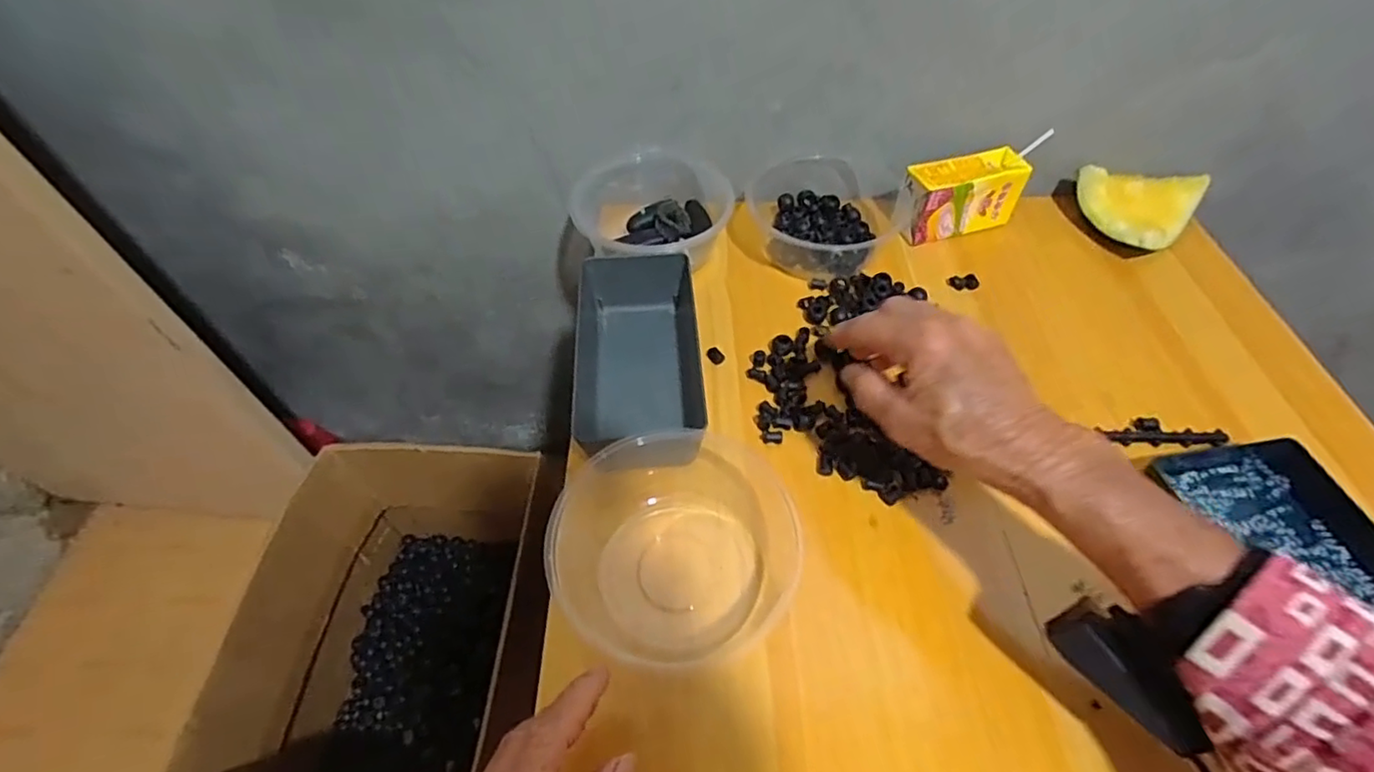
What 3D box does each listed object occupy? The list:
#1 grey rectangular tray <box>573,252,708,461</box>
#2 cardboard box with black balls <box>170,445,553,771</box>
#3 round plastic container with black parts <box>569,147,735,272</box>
[{"bbox_3d":[-0.039,-0.031,0.480,0.101,0.049,0.154,-4,53,-3],"label":"grey rectangular tray"},{"bbox_3d":[-0.349,0.296,0.732,0.222,0.279,0.375,6,53,5],"label":"cardboard box with black balls"},{"bbox_3d":[-0.038,-0.161,0.579,0.148,0.056,0.136,9,53,7],"label":"round plastic container with black parts"}]

